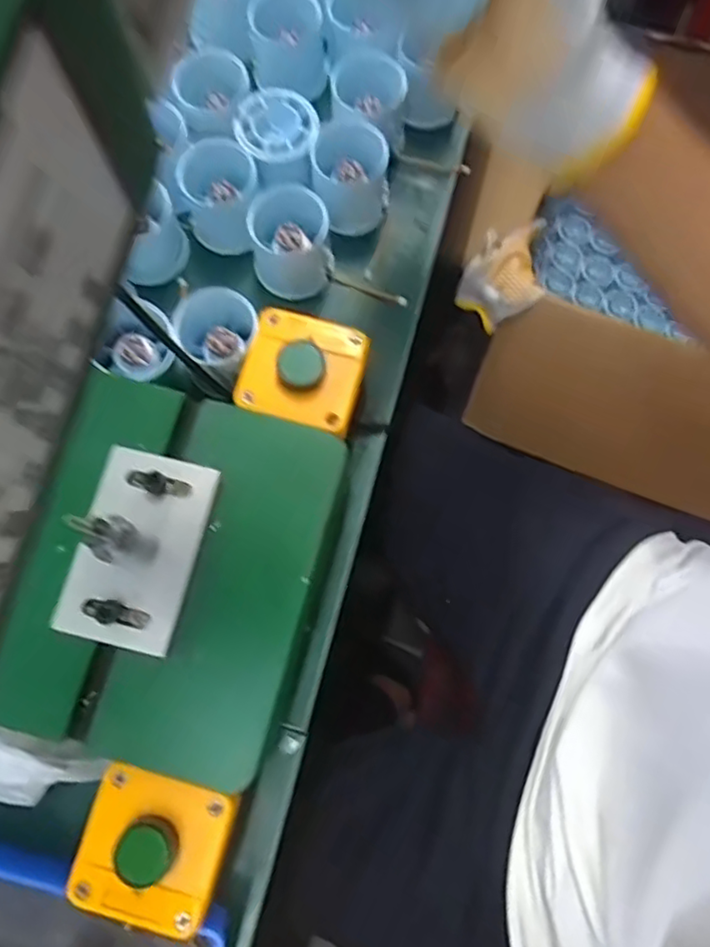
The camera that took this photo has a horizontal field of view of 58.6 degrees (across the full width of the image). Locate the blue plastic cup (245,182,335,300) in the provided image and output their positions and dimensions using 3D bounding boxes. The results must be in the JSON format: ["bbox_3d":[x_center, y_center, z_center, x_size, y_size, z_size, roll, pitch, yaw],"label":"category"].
[{"bbox_3d":[-0.043,-0.152,0.423,0.052,0.055,0.049,0,75,1],"label":"blue plastic cup"}]

